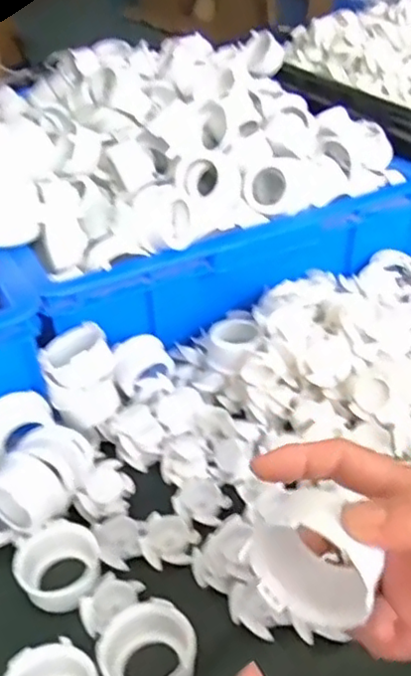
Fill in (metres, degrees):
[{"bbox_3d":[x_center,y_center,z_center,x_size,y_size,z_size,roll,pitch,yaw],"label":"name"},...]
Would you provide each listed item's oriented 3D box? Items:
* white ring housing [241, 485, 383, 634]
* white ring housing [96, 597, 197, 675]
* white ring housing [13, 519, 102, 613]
[{"bbox_3d":[0.043,0.089,0.260,0.056,0.058,0.024,15,41,23],"label":"white ring housing"},{"bbox_3d":[-0.032,0.187,0.375,0.056,0.024,0.053,-2,37,1],"label":"white ring housing"},{"bbox_3d":[-0.098,0.154,0.429,0.054,0.021,0.057,-2,37,1],"label":"white ring housing"}]

